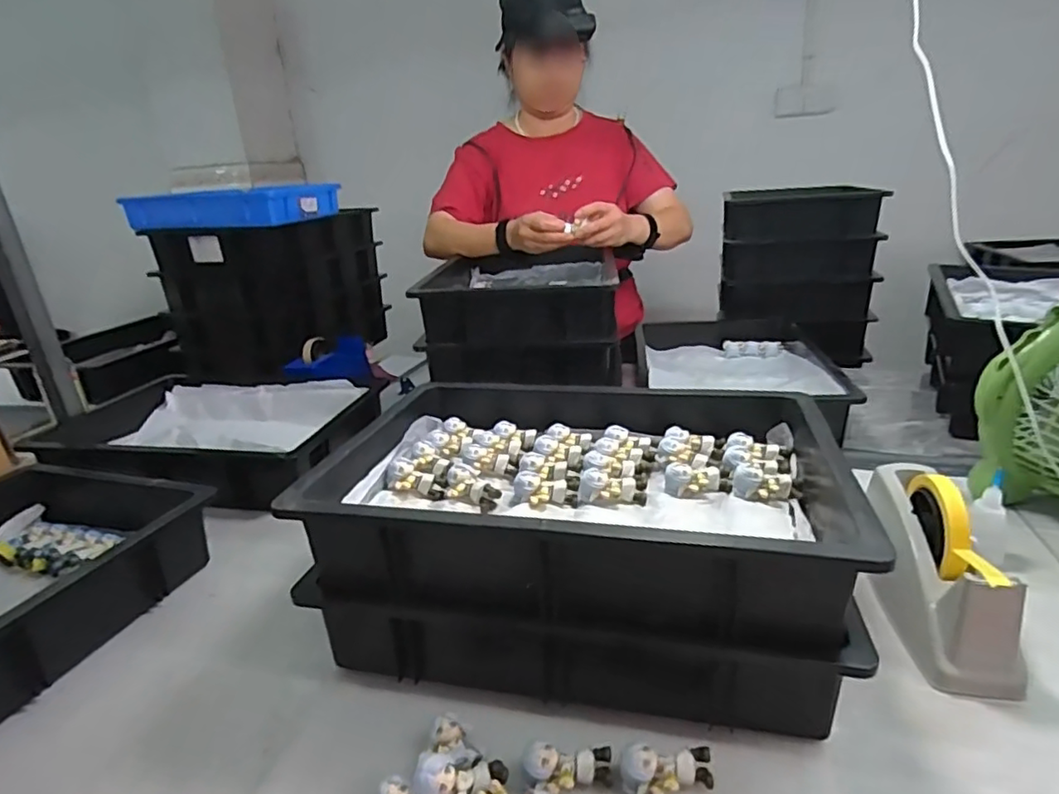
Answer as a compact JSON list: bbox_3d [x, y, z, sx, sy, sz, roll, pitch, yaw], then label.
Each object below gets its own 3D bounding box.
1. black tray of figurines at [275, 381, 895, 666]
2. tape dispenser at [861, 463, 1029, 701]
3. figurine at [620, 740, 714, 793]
[{"bbox_3d":[0.052,0.071,0.587,0.437,0.095,0.323,1,21,13],"label":"black tray of figurines"},{"bbox_3d":[0.368,0.146,0.553,0.072,0.123,0.210,0,21,10],"label":"tape dispenser"},{"bbox_3d":[0.096,0.259,0.418,0.062,0.022,0.031,-3,21,2],"label":"figurine"}]

